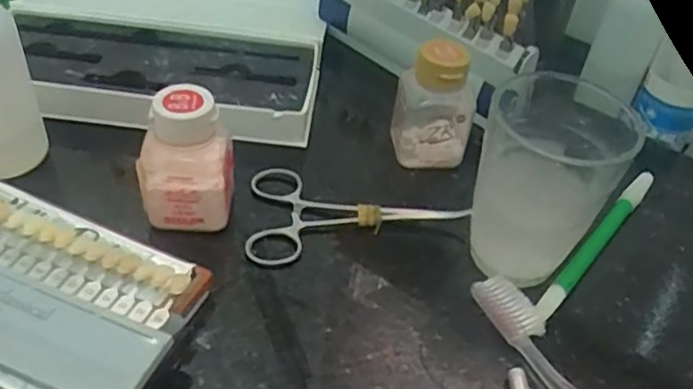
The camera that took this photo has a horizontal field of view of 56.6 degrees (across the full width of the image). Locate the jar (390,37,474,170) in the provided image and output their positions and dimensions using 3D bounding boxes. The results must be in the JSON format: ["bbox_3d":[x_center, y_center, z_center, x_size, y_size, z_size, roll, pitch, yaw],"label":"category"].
[{"bbox_3d":[0.052,-0.051,0.376,0.044,0.073,0.032,6,44,0],"label":"jar"}]

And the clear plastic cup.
[{"bbox_3d":[0.097,-0.006,0.321,0.061,0.092,0.062,3,44,-3],"label":"clear plastic cup"}]

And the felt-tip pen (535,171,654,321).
[{"bbox_3d":[0.140,0.025,0.355,0.009,0.008,0.141,34,50,26],"label":"felt-tip pen"}]

